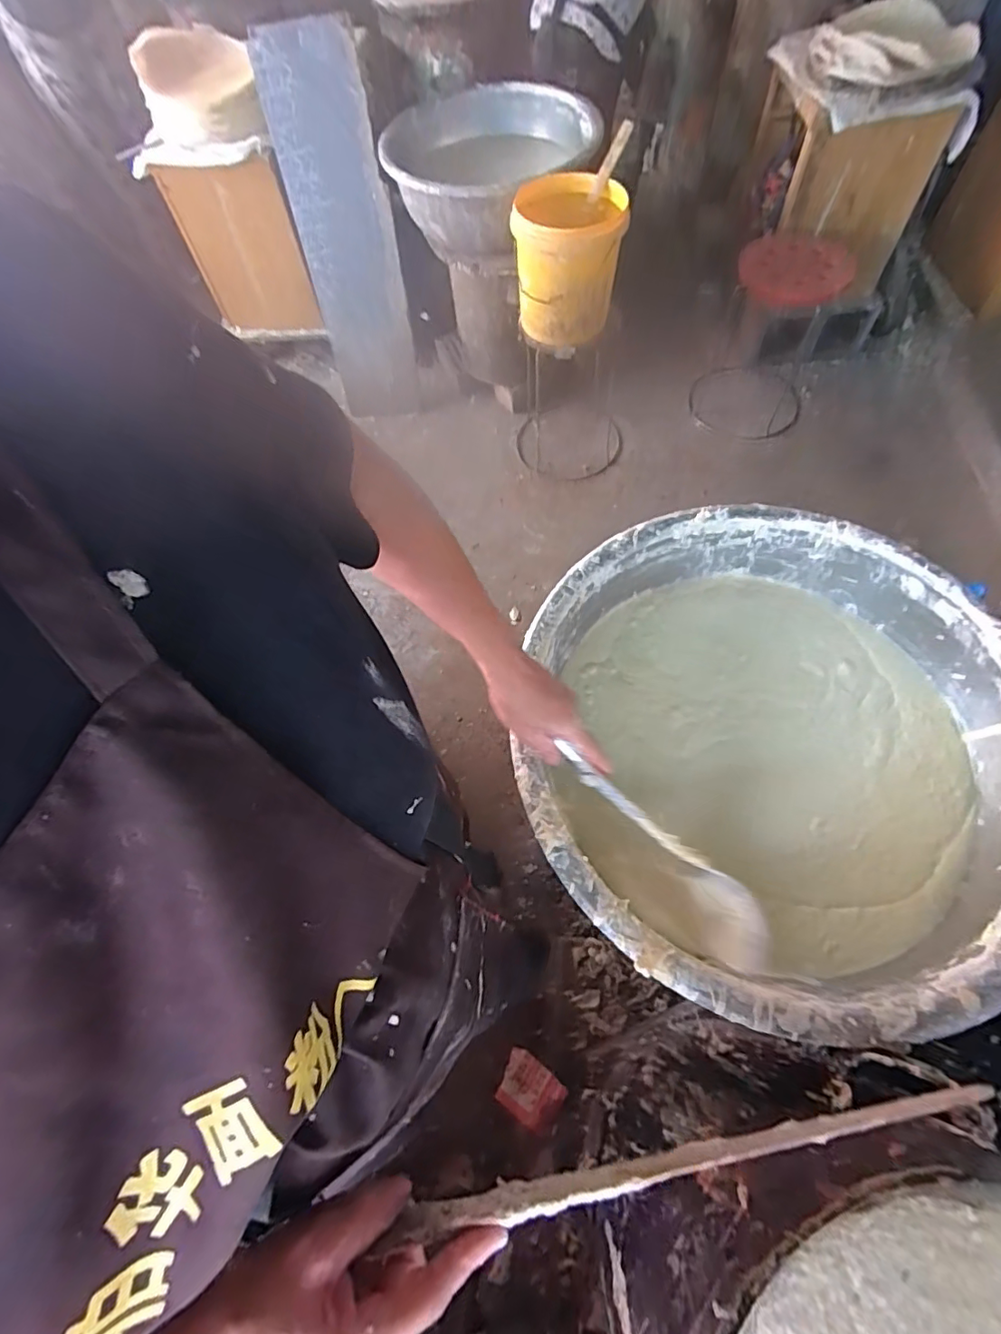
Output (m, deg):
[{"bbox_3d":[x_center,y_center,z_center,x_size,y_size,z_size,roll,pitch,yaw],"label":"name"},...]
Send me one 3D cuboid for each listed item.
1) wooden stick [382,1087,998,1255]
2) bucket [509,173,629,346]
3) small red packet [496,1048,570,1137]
[{"bbox_3d":[0.109,0.279,0.299,0.349,0.020,0.011,-8,63,-5],"label":"wooden stick"},{"bbox_3d":[0.167,-0.978,1.325,0.251,0.297,0.272,4,64,5],"label":"bucket"},{"bbox_3d":[0.057,0.841,1.047,0.121,0.012,0.098,22,52,28],"label":"small red packet"}]

